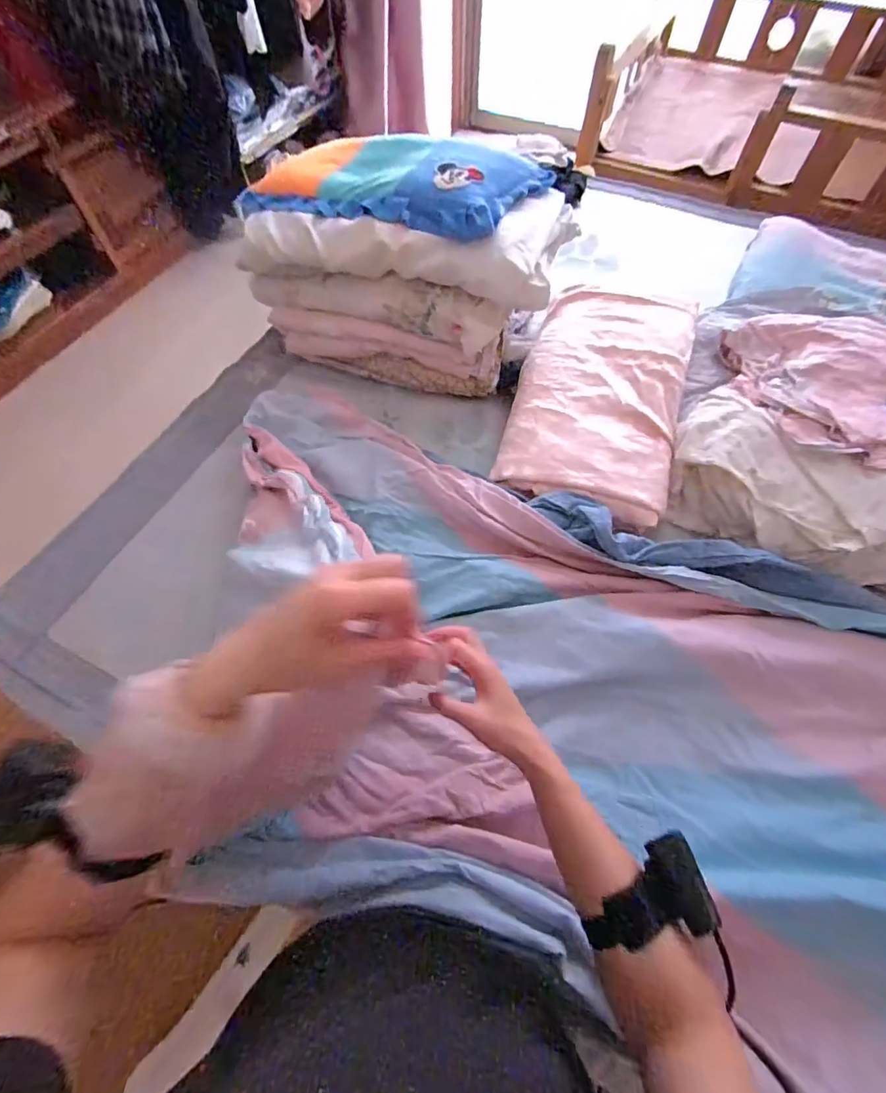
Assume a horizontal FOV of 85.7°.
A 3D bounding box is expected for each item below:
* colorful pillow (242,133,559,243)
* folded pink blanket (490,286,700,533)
[{"bbox_3d":[-0.090,-0.666,0.847,0.510,0.082,0.296,21,64,10],"label":"colorful pillow"},{"bbox_3d":[0.286,-0.283,0.869,0.288,0.077,0.501,15,63,8],"label":"folded pink blanket"}]

